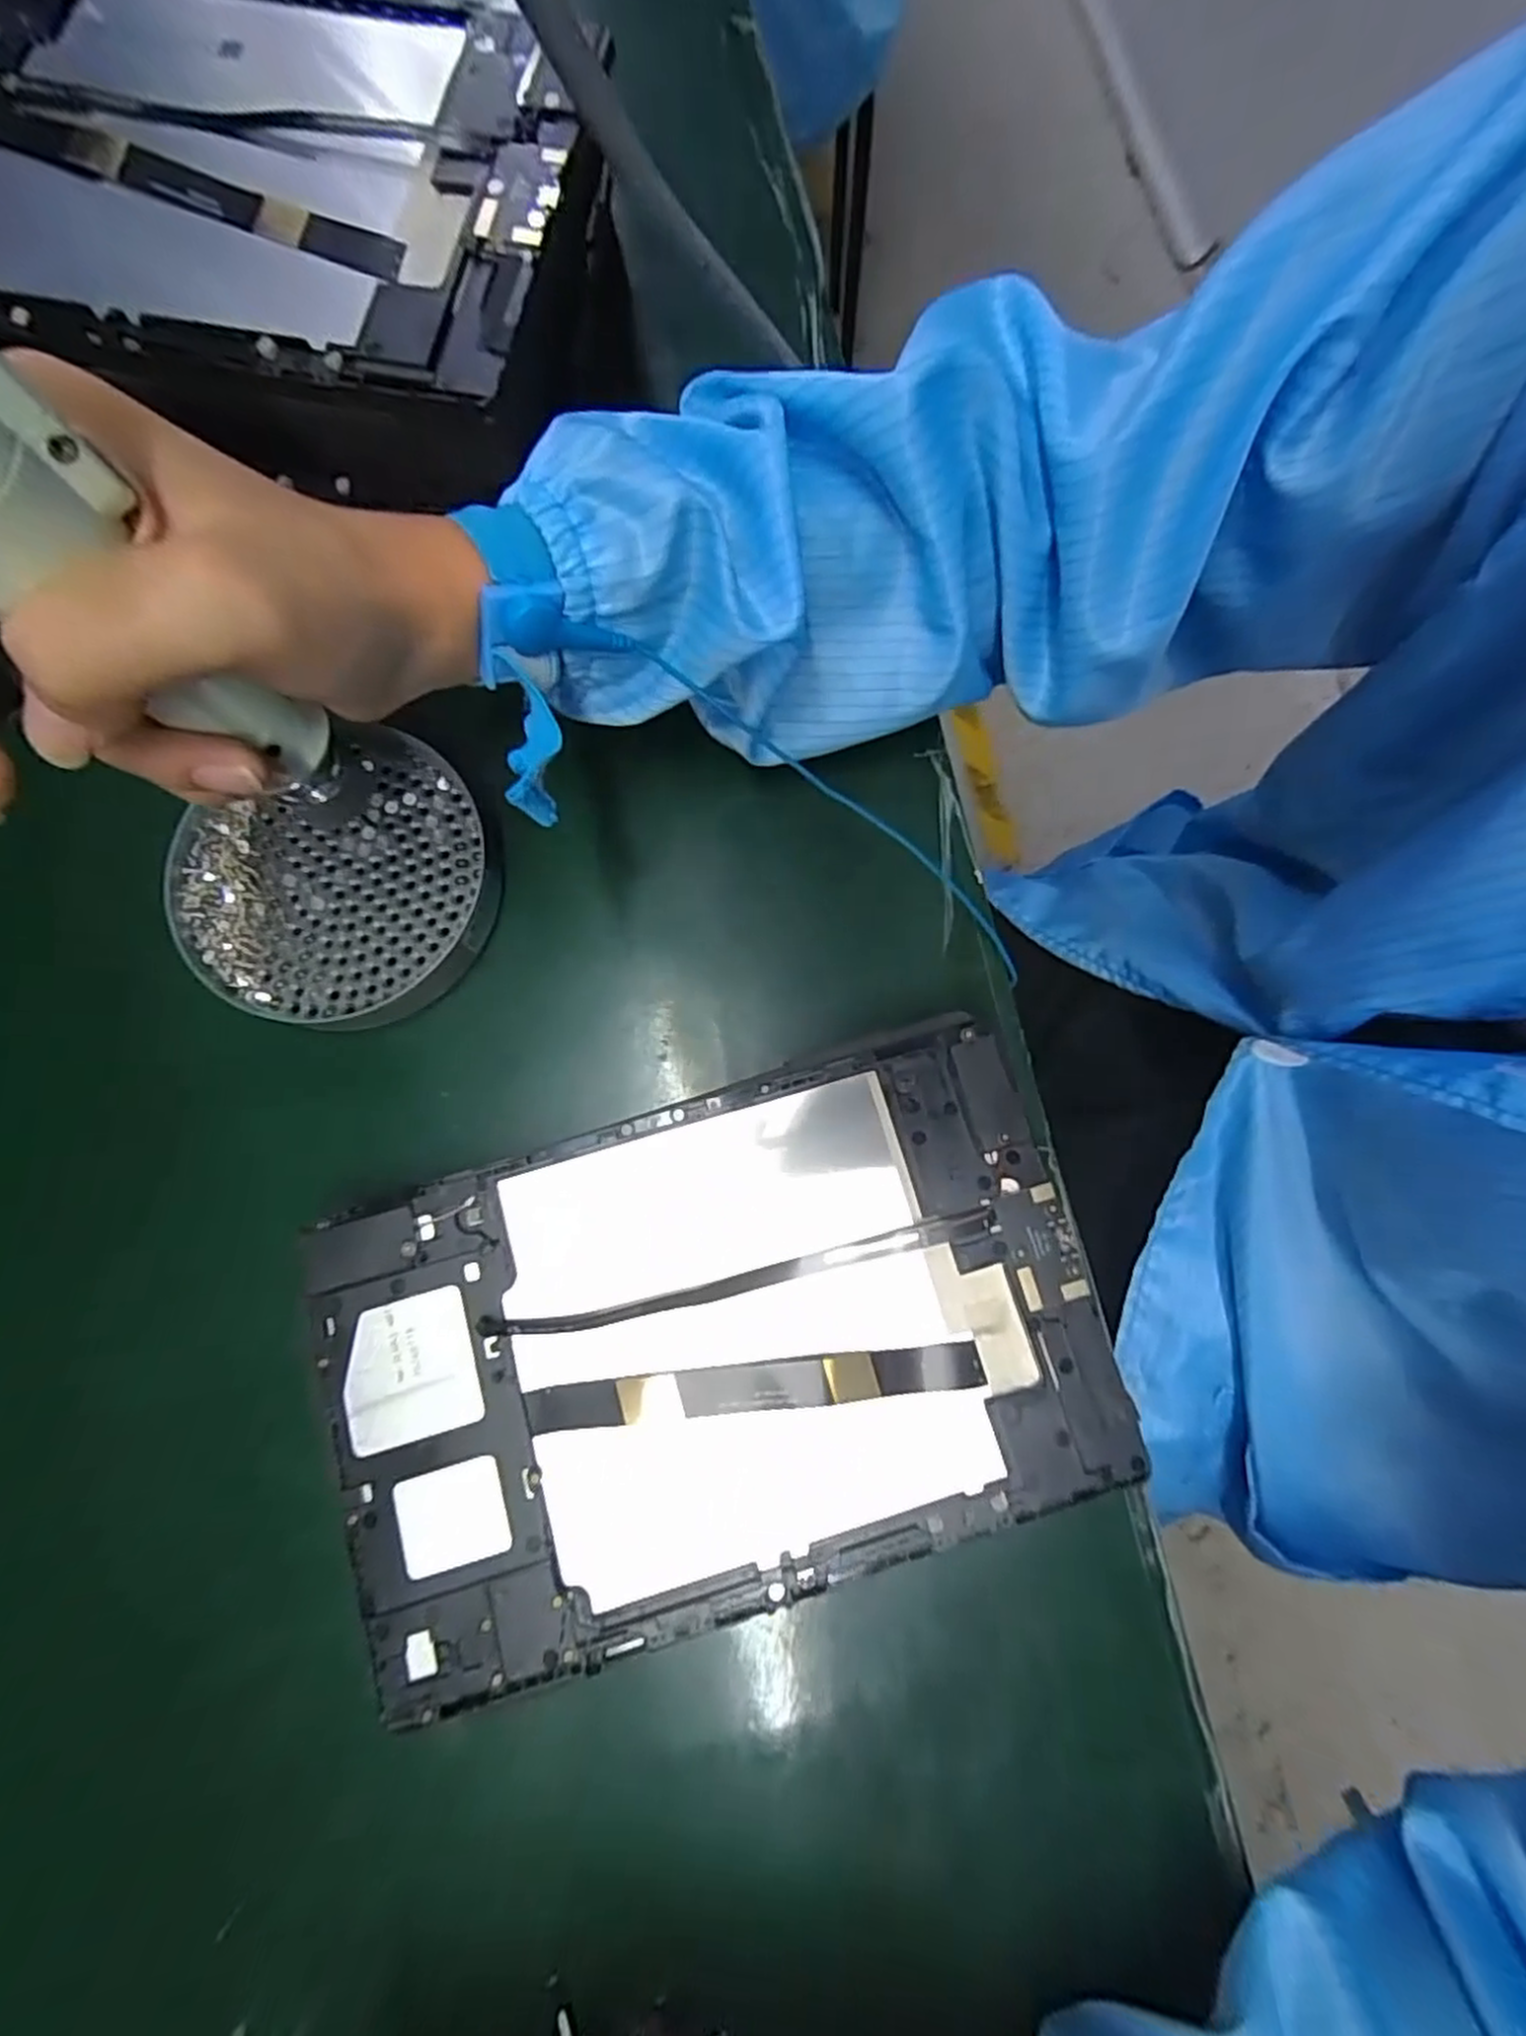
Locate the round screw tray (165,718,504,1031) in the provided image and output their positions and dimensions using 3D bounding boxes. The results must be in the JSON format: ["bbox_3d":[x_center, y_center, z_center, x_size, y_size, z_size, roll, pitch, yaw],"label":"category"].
[{"bbox_3d":[-0.158,-0.050,0.288,0.113,0.013,0.107,0,78,-1],"label":"round screw tray"}]

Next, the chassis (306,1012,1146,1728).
[{"bbox_3d":[-0.015,0.103,0.245,0.236,0.012,0.148,-17,80,-3],"label":"chassis"}]

